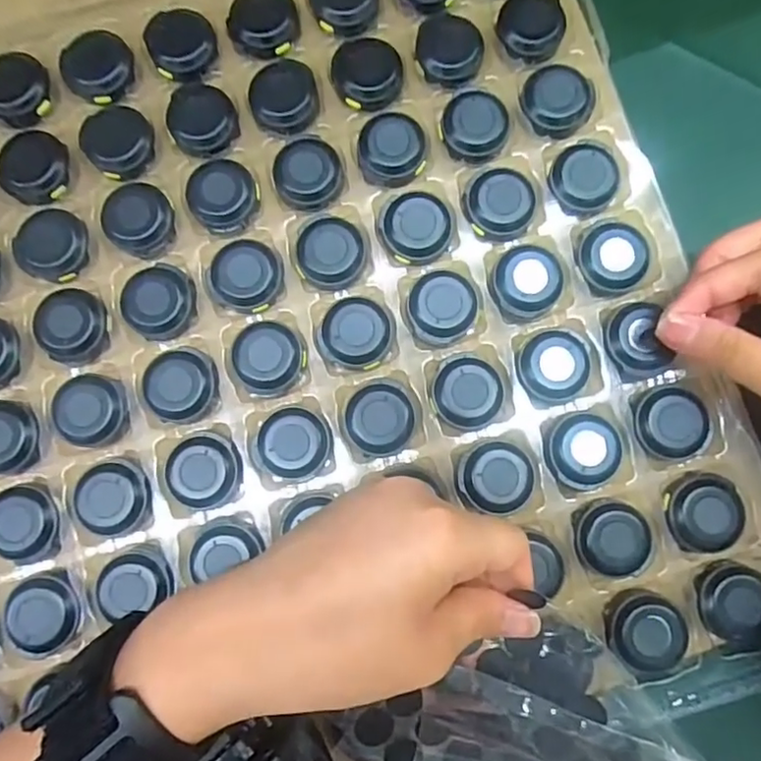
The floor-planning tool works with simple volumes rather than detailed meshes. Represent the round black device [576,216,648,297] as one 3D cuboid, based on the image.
[{"bbox_3d":[0.096,-0.052,0.245,0.027,0.004,0.032,12,84,5],"label":"round black device"}]

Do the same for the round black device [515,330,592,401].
[{"bbox_3d":[0.070,-0.007,0.242,0.029,0.004,0.027,0,83,3],"label":"round black device"}]

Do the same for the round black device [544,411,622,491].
[{"bbox_3d":[0.080,0.027,0.238,0.028,0.007,0.031,25,85,6],"label":"round black device"}]

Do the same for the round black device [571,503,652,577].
[{"bbox_3d":[0.091,0.062,0.234,0.028,0.004,0.027,2,83,3],"label":"round black device"}]

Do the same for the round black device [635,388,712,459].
[{"bbox_3d":[0.117,0.017,0.238,0.028,0.004,0.028,0,83,3],"label":"round black device"}]

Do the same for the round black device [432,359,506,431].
[{"bbox_3d":[0.035,0.005,0.239,0.027,0.006,0.027,-3,83,3],"label":"round black device"}]

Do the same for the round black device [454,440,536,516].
[{"bbox_3d":[0.046,0.038,0.237,0.030,0.008,0.027,12,84,5],"label":"round black device"}]

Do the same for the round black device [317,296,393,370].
[{"bbox_3d":[-0.010,-0.020,0.243,0.029,0.005,0.029,0,83,3],"label":"round black device"}]

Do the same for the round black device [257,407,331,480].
[{"bbox_3d":[-0.035,0.025,0.238,0.028,0.004,0.028,0,83,3],"label":"round black device"}]

